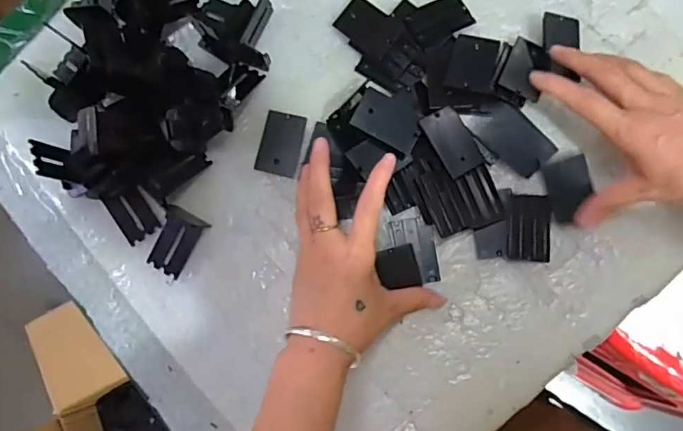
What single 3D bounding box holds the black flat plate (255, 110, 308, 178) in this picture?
[{"bbox_3d":[-0.053,-0.064,0.462,0.037,0.004,0.055,13,85,6],"label":"black flat plate"}]

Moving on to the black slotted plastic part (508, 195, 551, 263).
[{"bbox_3d":[0.157,0.010,0.432,0.033,0.004,0.054,6,85,8],"label":"black slotted plastic part"}]

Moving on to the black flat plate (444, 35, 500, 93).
[{"bbox_3d":[0.110,-0.128,0.437,0.037,0.004,0.048,12,84,12],"label":"black flat plate"}]

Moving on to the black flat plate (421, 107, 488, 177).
[{"bbox_3d":[0.091,-0.061,0.428,0.036,0.005,0.055,-27,91,-20],"label":"black flat plate"}]

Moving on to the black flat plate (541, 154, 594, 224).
[{"bbox_3d":[0.189,-0.022,0.429,0.035,0.009,0.050,-15,83,6],"label":"black flat plate"}]

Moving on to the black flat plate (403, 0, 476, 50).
[{"bbox_3d":[0.085,-0.171,0.454,0.056,0.004,0.038,-27,74,-8],"label":"black flat plate"}]

